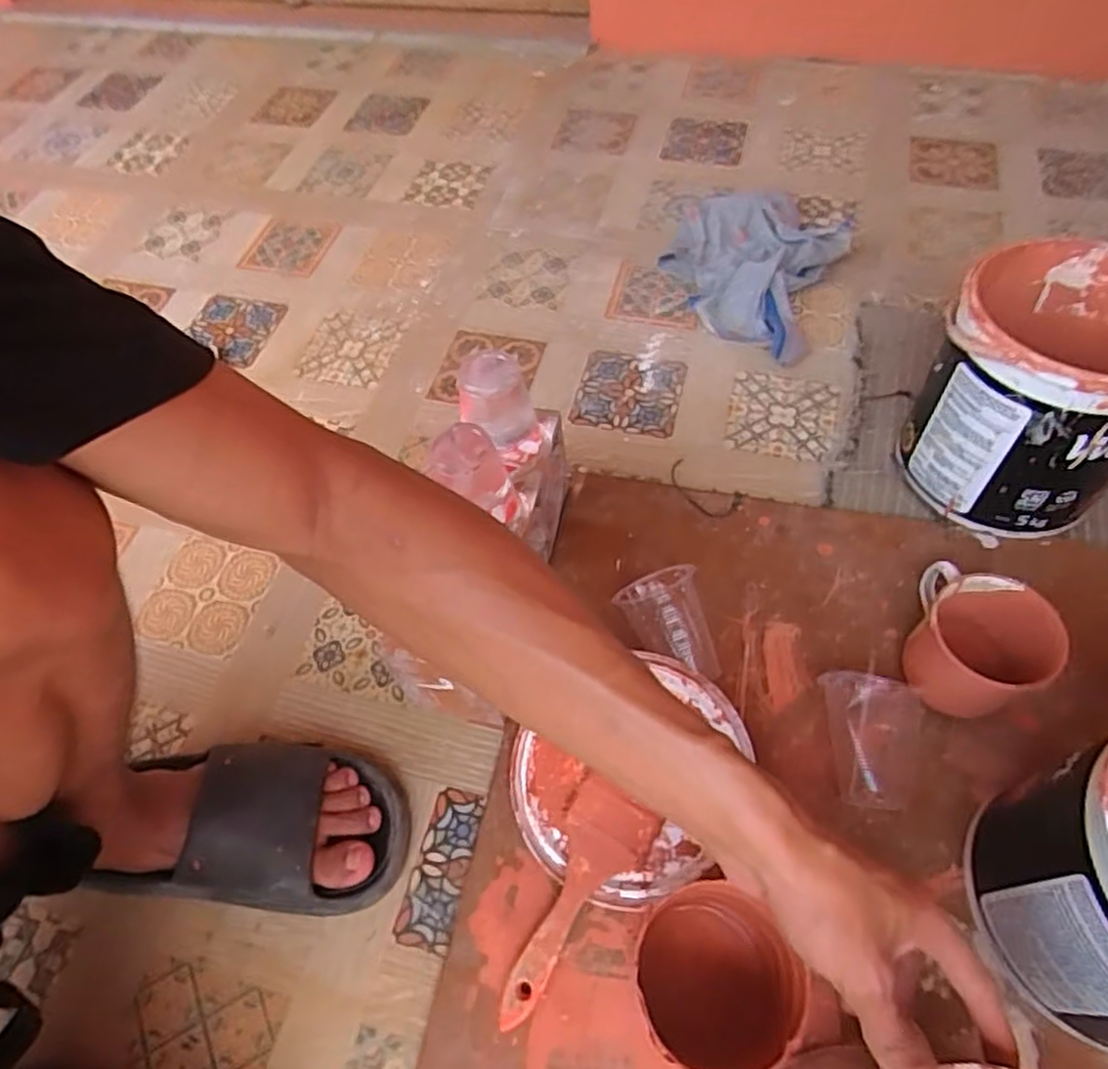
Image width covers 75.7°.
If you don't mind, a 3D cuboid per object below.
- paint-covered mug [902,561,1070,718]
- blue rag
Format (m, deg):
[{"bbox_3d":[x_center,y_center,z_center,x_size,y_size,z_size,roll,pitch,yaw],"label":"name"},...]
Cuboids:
[{"bbox_3d":[0.322,0.089,0.544,0.093,0.085,0.099,24,63,19],"label":"paint-covered mug"},{"bbox_3d":[0.230,-0.329,0.852,0.206,0.042,0.260,21,62,17],"label":"blue rag"}]

